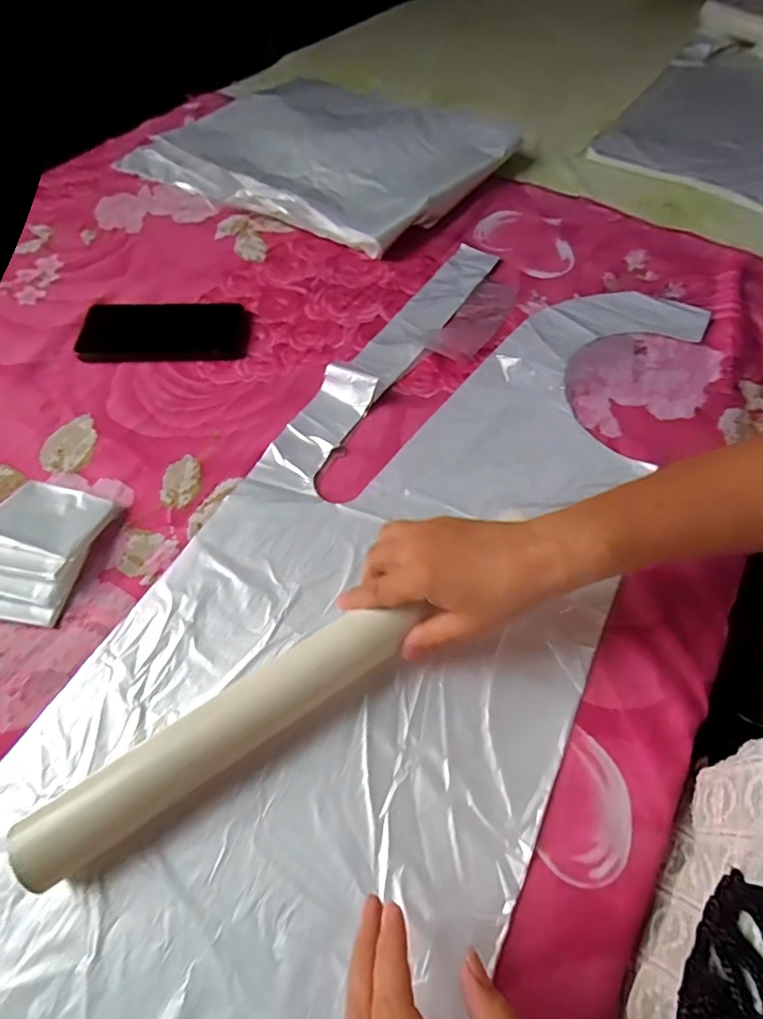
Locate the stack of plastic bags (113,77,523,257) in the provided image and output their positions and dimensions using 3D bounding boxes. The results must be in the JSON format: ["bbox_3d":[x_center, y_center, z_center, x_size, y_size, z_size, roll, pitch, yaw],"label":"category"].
[{"bbox_3d":[-0.086,-0.506,0.698,0.473,0.049,0.340,28,63,16],"label":"stack of plastic bags"}]

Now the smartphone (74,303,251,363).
[{"bbox_3d":[-0.224,-0.187,0.516,0.164,0.016,0.075,-5,59,-3],"label":"smartphone"}]

